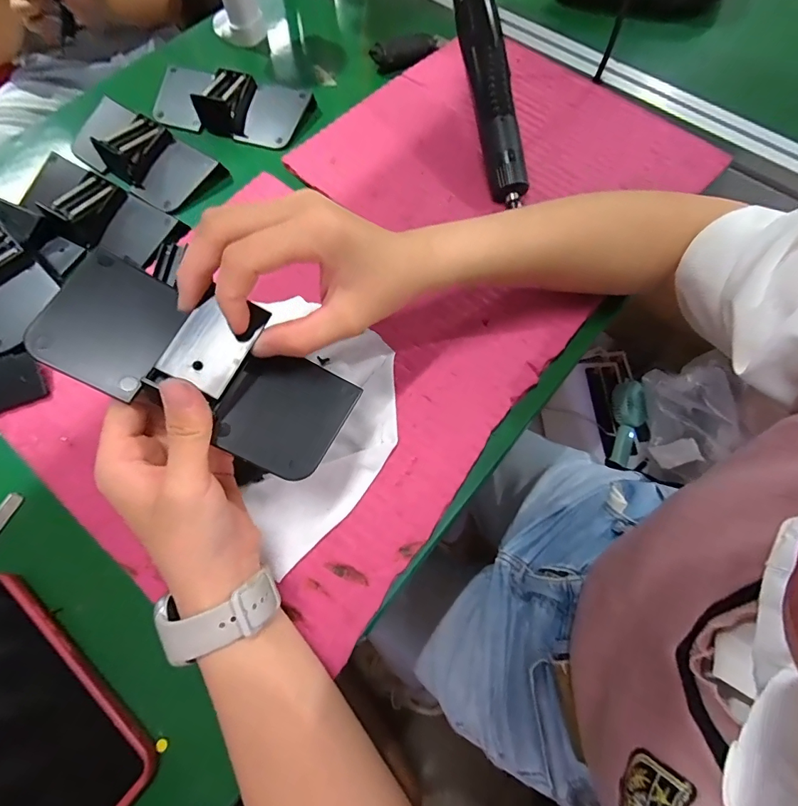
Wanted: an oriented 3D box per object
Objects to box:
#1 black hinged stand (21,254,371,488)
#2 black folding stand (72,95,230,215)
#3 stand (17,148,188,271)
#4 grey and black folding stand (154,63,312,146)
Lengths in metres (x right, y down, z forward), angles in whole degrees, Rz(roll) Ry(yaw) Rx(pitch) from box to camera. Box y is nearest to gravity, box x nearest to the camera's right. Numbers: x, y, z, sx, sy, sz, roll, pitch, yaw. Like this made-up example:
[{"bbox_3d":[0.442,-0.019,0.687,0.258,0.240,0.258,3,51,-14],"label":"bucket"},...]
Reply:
[{"bbox_3d":[-0.107,-0.021,0.232,0.163,0.024,0.070,28,72,-9],"label":"black hinged stand"},{"bbox_3d":[-0.254,-0.249,0.419,0.151,0.026,0.074,36,73,14],"label":"black folding stand"},{"bbox_3d":[-0.278,-0.177,0.392,0.149,0.028,0.066,25,70,10],"label":"stand"},{"bbox_3d":[-0.181,-0.320,0.446,0.160,0.024,0.072,14,69,6],"label":"grey and black folding stand"}]

